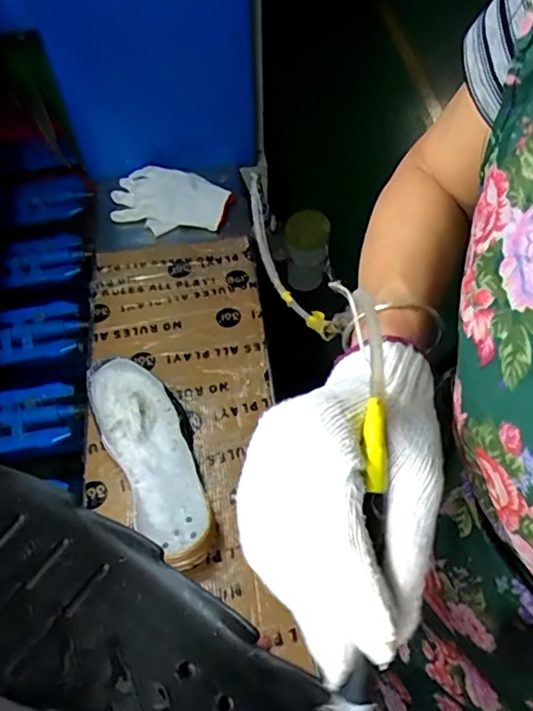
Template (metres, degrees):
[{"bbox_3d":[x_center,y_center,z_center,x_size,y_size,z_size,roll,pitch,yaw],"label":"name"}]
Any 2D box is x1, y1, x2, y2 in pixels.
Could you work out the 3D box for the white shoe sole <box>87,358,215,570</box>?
[{"bbox_3d":[-0.125,0.120,0.649,0.092,0.067,0.258,-23,59,-14],"label":"white shoe sole"}]

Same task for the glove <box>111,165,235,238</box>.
[{"bbox_3d":[-0.155,-0.260,0.926,0.200,0.035,0.134,0,56,1],"label":"glove"}]

